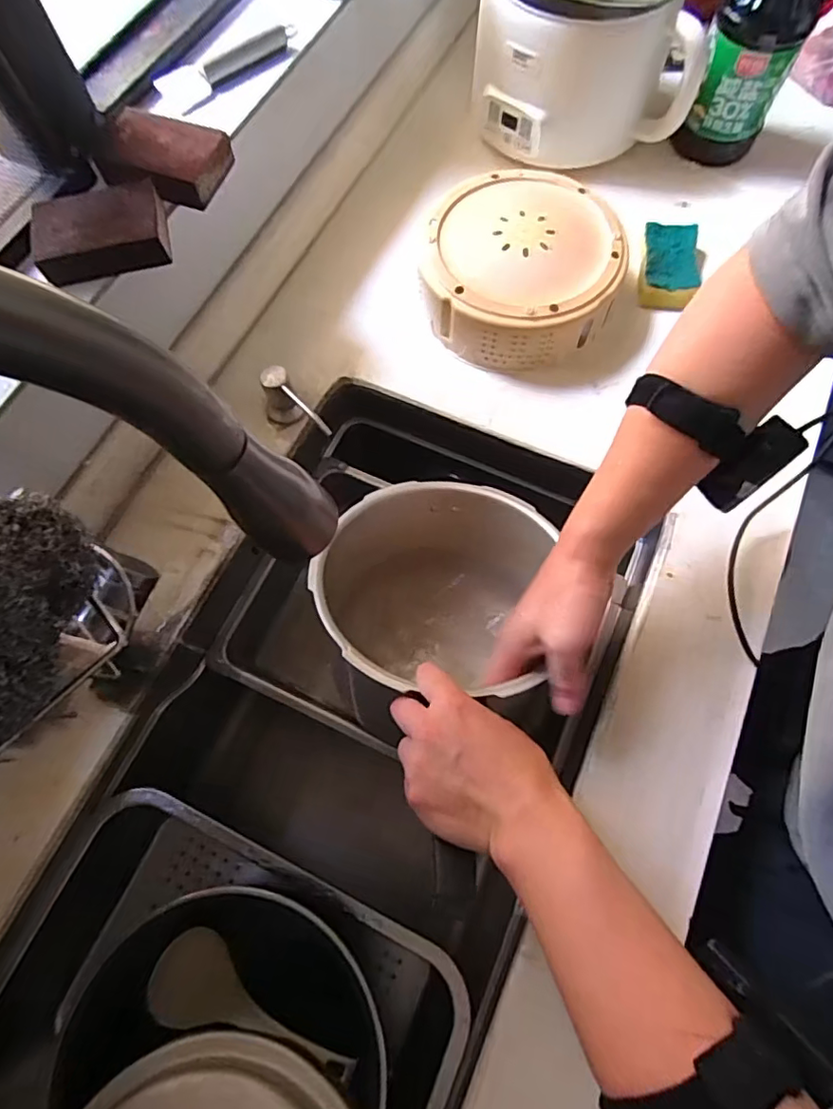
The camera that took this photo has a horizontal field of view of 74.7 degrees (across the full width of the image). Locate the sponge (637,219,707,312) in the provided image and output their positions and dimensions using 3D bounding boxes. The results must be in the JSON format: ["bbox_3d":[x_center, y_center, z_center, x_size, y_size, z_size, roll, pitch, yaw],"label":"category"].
[{"bbox_3d":[0.281,-0.317,0.597,0.068,0.027,0.095,10,71,5],"label":"sponge"}]

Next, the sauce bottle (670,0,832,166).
[{"bbox_3d":[0.354,-0.535,0.550,0.089,0.255,0.073,31,74,12],"label":"sauce bottle"}]

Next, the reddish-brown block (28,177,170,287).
[{"bbox_3d":[-0.249,-0.257,0.432,0.098,0.028,0.062,-17,71,-5],"label":"reddish-brown block"}]

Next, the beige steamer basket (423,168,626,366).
[{"bbox_3d":[0.108,-0.299,0.573,0.192,0.075,0.195,6,70,4],"label":"beige steamer basket"}]

